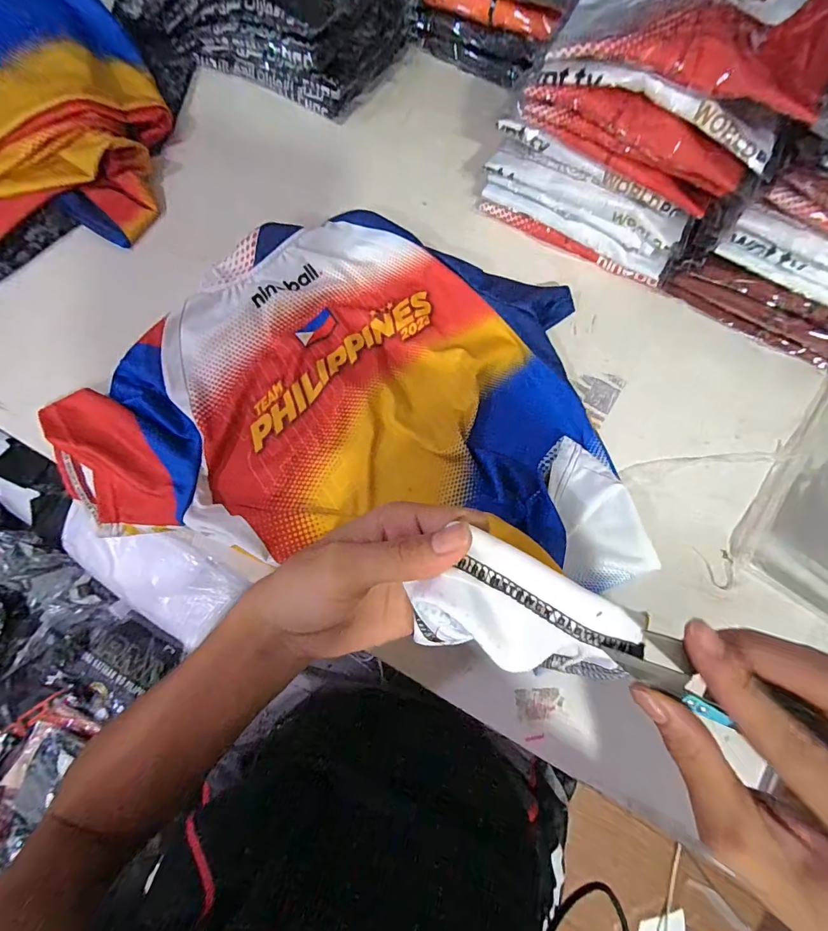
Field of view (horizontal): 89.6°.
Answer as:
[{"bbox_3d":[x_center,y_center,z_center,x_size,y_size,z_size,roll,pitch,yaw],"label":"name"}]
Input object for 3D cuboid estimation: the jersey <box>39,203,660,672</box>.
[{"bbox_3d":[-0.030,-0.070,0.434,0.585,0.058,0.396,19,75,4],"label":"jersey"}]

